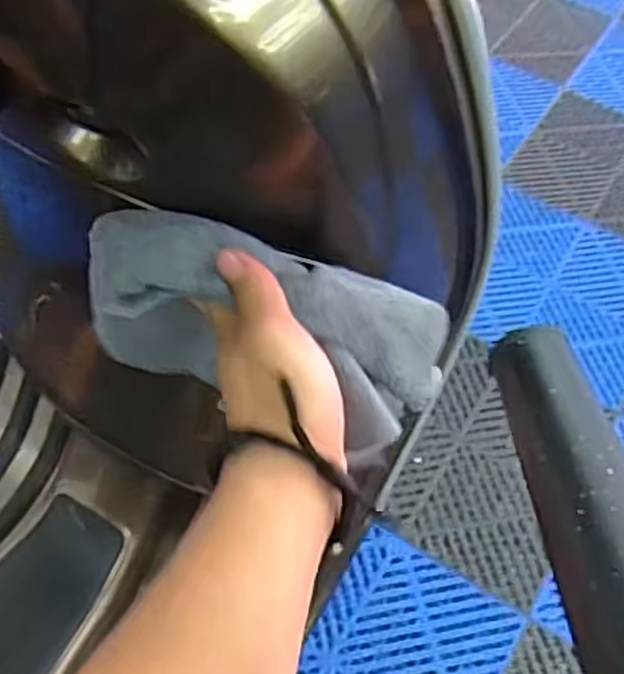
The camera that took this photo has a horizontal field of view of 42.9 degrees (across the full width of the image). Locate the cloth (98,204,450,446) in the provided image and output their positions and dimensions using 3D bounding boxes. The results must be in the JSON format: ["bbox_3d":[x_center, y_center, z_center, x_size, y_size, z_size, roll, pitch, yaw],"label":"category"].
[{"bbox_3d":[-0.012,-0.004,0.390,0.191,0.051,0.087,17,55,-18],"label":"cloth"}]

